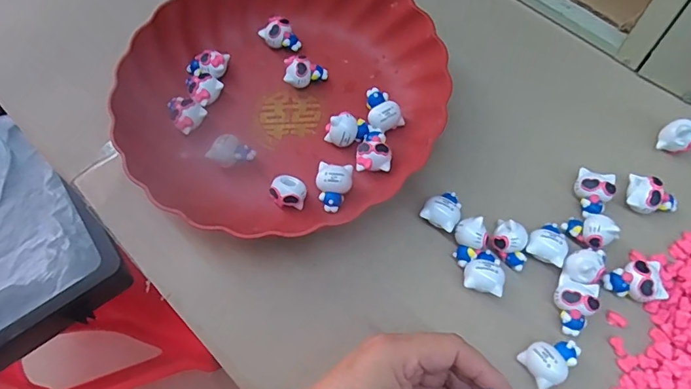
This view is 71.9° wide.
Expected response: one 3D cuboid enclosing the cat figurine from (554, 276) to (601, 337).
[{"bbox_3d":[0.148,0.072,0.306,0.024,0.015,0.035,17,66,11],"label":"cat figurine"}]

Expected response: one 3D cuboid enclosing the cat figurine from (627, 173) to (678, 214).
[{"bbox_3d":[0.215,0.004,0.336,0.032,0.019,0.025,23,68,13],"label":"cat figurine"}]

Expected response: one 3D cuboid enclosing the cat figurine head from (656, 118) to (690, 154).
[{"bbox_3d":[0.243,-0.041,0.349,0.022,0.025,0.023,-37,68,-14],"label":"cat figurine head"}]

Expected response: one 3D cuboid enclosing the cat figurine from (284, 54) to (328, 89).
[{"bbox_3d":[-0.033,-0.101,0.391,0.034,0.017,0.024,3,64,5],"label":"cat figurine"}]

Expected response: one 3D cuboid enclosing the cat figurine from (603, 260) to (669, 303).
[{"bbox_3d":[0.189,0.057,0.311,0.033,0.018,0.025,-8,64,-1],"label":"cat figurine"}]

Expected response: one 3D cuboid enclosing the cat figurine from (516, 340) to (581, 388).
[{"bbox_3d":[0.127,0.101,0.293,0.034,0.018,0.024,-24,65,-8],"label":"cat figurine"}]

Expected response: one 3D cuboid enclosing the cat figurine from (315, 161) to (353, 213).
[{"bbox_3d":[-0.008,-0.006,0.348,0.025,0.018,0.033,2,64,4],"label":"cat figurine"}]

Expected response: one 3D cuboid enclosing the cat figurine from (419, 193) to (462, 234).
[{"bbox_3d":[0.070,0.010,0.338,0.025,0.016,0.030,28,69,16],"label":"cat figurine"}]

